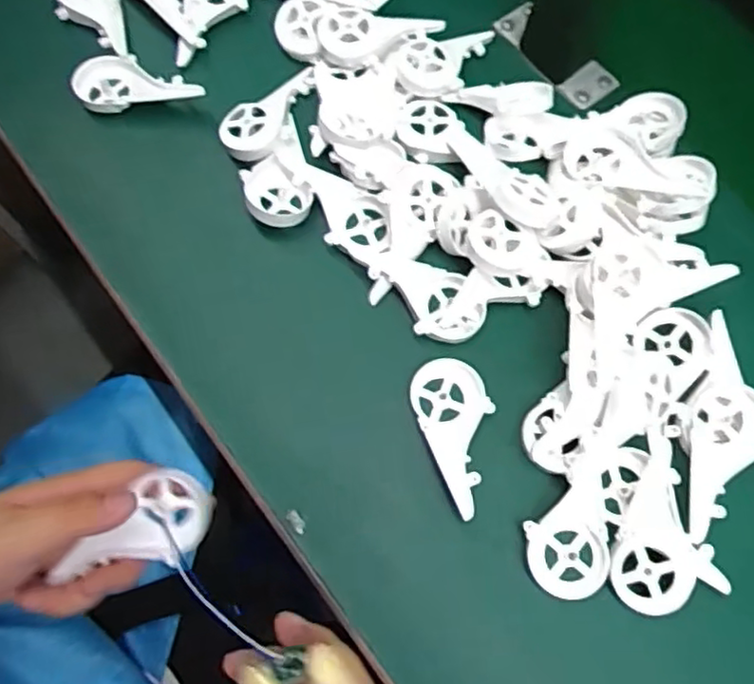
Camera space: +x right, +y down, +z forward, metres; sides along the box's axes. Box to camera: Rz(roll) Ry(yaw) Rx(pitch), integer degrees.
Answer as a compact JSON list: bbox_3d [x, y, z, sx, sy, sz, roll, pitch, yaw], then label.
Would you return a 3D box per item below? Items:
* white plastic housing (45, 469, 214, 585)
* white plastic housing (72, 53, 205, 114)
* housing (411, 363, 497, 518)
[{"bbox_3d":[-0.132,0.105,0.350,0.086,0.018,0.043,-25,74,-2],"label":"white plastic housing"},{"bbox_3d":[-0.171,-0.188,0.468,0.092,0.019,0.044,-5,72,-4],"label":"white plastic housing"},{"bbox_3d":[0.052,0.053,0.388,0.045,0.019,0.090,-20,73,-6],"label":"housing"}]

